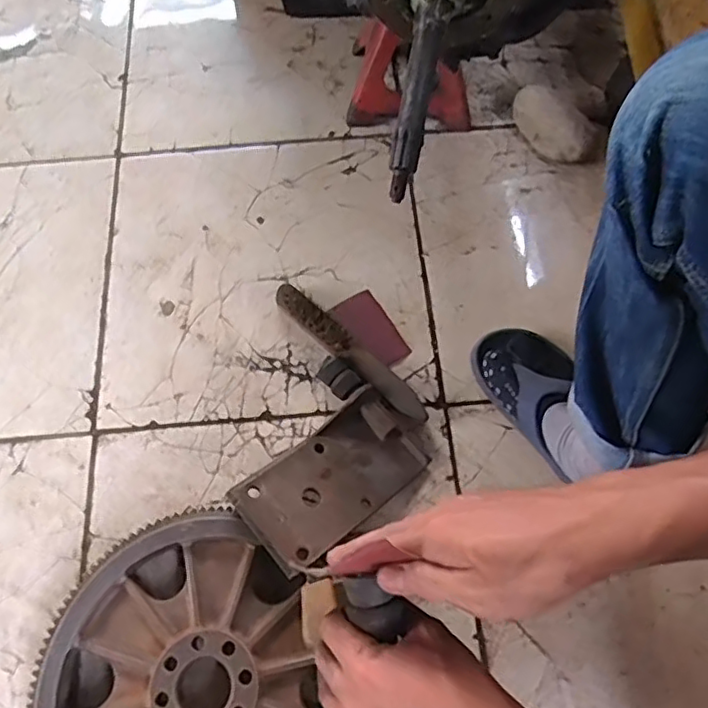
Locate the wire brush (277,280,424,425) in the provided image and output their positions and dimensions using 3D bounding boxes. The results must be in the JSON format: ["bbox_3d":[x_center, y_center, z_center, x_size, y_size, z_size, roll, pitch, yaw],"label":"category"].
[{"bbox_3d":[-0.006,-0.004,0.727,0.235,0.041,0.031,42,73,16],"label":"wire brush"}]

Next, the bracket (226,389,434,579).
[{"bbox_3d":[-0.023,0.128,0.651,0.208,0.033,0.107,-35,71,-32],"label":"bracket"}]

